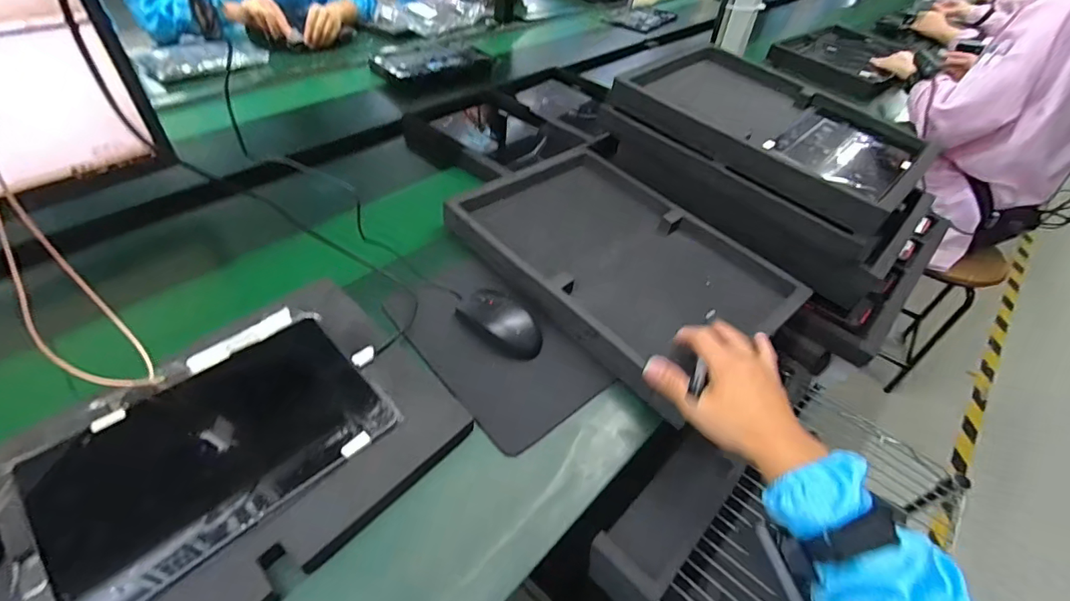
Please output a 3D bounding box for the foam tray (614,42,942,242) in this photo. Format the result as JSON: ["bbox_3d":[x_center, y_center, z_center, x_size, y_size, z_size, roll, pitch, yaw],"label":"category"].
[{"bbox_3d":[0.372,-0.280,0.750,0.307,0.052,0.434,-33,58,-32],"label":"foam tray"}]

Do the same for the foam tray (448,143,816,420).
[{"bbox_3d":[0.120,-0.066,0.648,0.298,0.054,0.408,-32,58,-32],"label":"foam tray"}]

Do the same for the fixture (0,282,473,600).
[{"bbox_3d":[-0.281,0.149,0.421,0.248,0.043,0.382,35,52,24],"label":"fixture"}]

